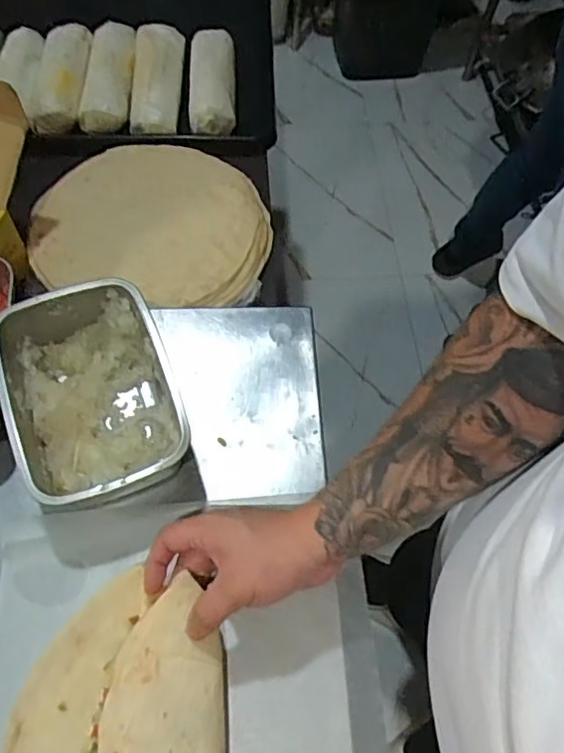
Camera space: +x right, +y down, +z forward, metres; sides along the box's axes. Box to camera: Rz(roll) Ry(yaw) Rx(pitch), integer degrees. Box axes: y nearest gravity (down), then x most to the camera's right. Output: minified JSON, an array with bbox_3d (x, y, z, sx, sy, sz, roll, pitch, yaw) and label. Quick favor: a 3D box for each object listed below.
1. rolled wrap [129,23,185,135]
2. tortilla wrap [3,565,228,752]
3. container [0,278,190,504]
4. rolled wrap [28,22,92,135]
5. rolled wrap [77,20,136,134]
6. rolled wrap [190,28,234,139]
[{"bbox_3d":[-0.162,-0.391,0.773,0.060,0.038,0.178,1,64,-3],"label":"rolled wrap"},{"bbox_3d":[-0.117,0.260,0.408,0.154,0.052,0.225,-2,64,-4],"label":"tortilla wrap"},{"bbox_3d":[-0.160,0.022,0.510,0.131,0.083,0.177,-20,66,-12],"label":"container"},{"bbox_3d":[-0.280,-0.383,0.763,0.061,0.045,0.163,2,63,-2],"label":"rolled wrap"},{"bbox_3d":[-0.222,-0.387,0.769,0.058,0.036,0.170,1,64,-3],"label":"rolled wrap"},{"bbox_3d":[-0.090,-0.385,0.781,0.055,0.045,0.161,-1,64,-4],"label":"rolled wrap"}]

